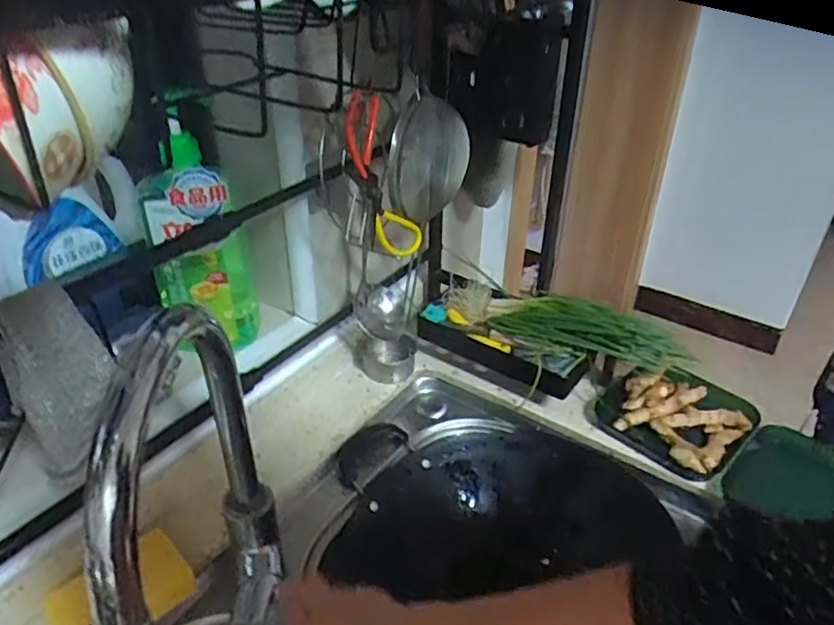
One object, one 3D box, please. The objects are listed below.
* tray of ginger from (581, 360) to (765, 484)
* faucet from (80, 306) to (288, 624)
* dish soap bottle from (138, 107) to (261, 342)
[{"bbox_3d":[0.294,0.113,0.747,0.157,0.038,0.136,26,41,32],"label":"tray of ginger"},{"bbox_3d":[-0.141,0.149,0.426,0.052,0.293,0.244,-1,34,-2],"label":"faucet"},{"bbox_3d":[-0.220,-0.066,0.654,0.087,0.217,0.074,-1,34,-2],"label":"dish soap bottle"}]

